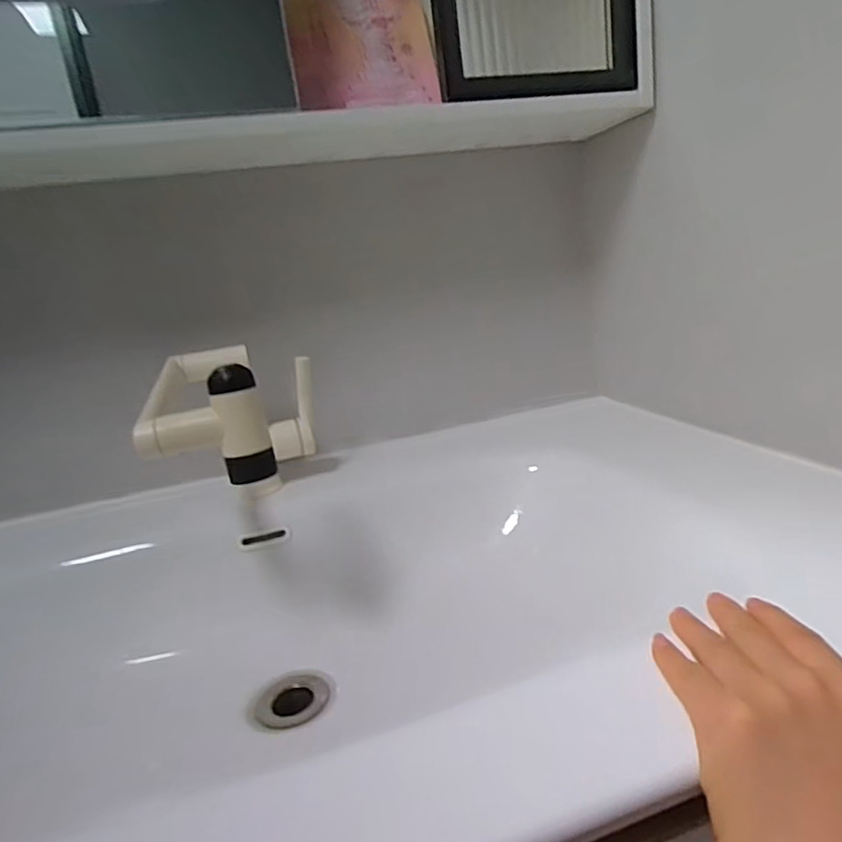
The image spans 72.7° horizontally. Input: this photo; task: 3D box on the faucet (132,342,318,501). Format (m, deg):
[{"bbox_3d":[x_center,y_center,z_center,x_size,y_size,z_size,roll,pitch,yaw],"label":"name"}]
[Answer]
[{"bbox_3d":[-0.160,0.018,0.517,0.128,0.145,0.212,-10,14,-8],"label":"faucet"}]

